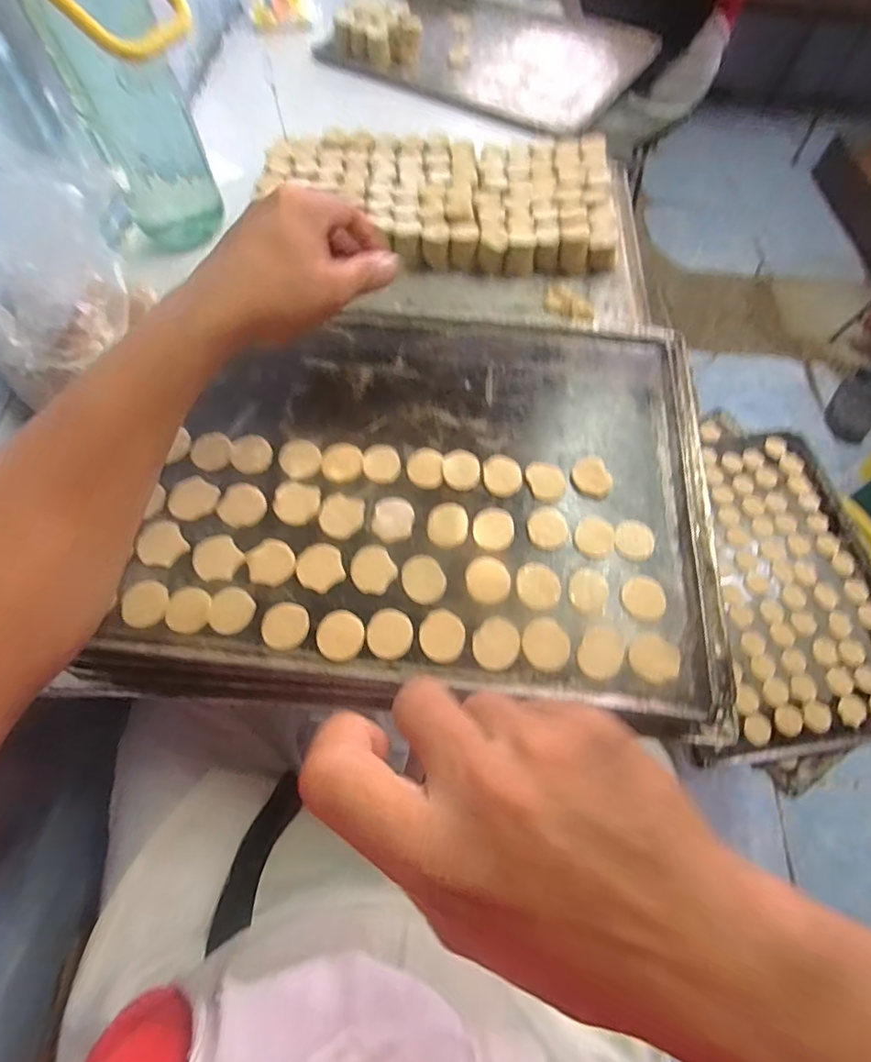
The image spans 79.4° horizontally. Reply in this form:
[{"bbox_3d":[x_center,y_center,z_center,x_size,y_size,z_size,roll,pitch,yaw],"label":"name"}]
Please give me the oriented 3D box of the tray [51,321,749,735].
[{"bbox_3d":[0.005,-0.042,0.397,0.395,0.014,0.326,7,63,1],"label":"tray"}]

